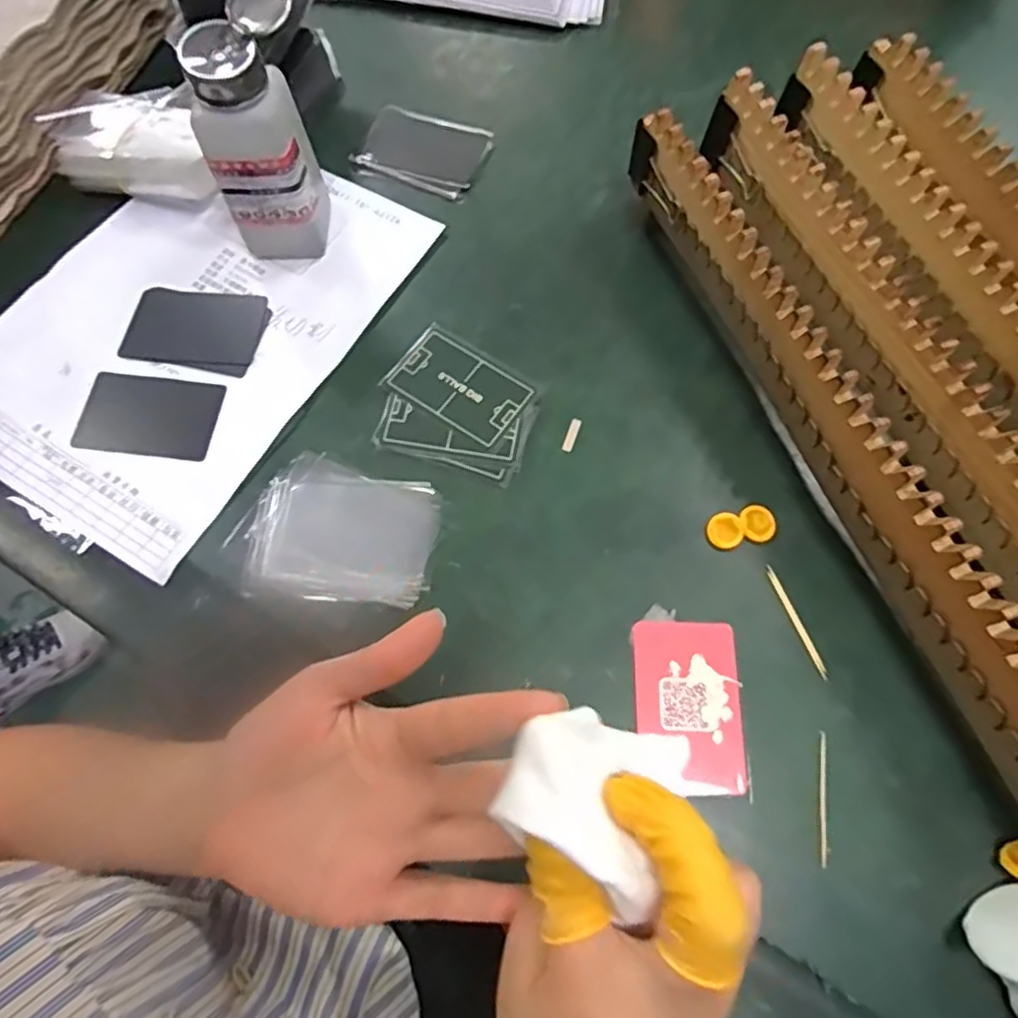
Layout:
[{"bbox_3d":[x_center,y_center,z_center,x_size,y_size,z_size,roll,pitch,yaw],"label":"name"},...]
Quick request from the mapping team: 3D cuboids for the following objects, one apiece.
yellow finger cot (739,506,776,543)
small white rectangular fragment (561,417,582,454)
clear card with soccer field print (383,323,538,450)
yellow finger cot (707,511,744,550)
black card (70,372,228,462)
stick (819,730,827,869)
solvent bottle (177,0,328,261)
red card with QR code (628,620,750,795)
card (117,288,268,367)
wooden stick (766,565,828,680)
[{"bbox_3d":[0.144,0.008,0.372,0.019,0.004,0.021,-10,70,-3],"label":"yellow finger cot"},{"bbox_3d":[0.039,-0.045,0.398,0.007,0.004,0.023,22,70,6],"label":"small white rectangular fragment"},{"bbox_3d":[-0.030,-0.077,0.410,0.084,0.004,0.053,35,75,12],"label":"clear card with soccer field print"},{"bbox_3d":[0.123,0.013,0.373,0.020,0.005,0.021,0,70,1],"label":"yellow finger cot"},{"bbox_3d":[-0.224,-0.058,0.408,0.086,0.004,0.055,7,66,5],"label":"black card"},{"bbox_3d":[0.158,0.145,0.327,0.004,0.005,0.062,8,70,1],"label":"stick"},{"bbox_3d":[-0.148,-0.224,0.394,0.057,0.136,0.065,-1,70,0],"label":"solvent bottle"},{"bbox_3d":[0.094,0.101,0.342,0.055,0.005,0.082,1,68,1],"label":"red card with QR code"},{"bbox_3d":[-0.207,-0.121,0.431,0.087,0.004,0.055,4,70,5],"label":"card"},{"bbox_3d":[0.157,0.061,0.356,0.005,0.004,0.064,-19,72,-9],"label":"wooden stick"}]

